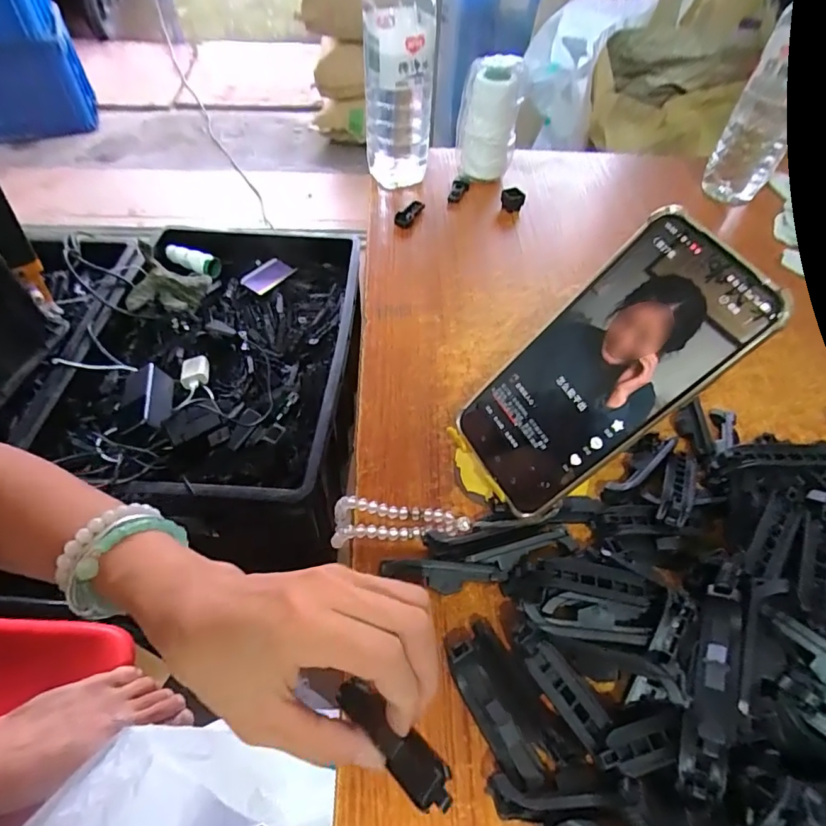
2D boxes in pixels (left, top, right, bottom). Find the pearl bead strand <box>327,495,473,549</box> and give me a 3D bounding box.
[{"bbox_3d":[-0.009,0.067,0.312,0.083,0.011,0.029,1,53,-1],"label":"pearl bead strand"}]

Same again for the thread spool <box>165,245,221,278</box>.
[{"bbox_3d":[-0.429,-0.295,0.967,0.118,0.036,0.046,26,56,16],"label":"thread spool"}]

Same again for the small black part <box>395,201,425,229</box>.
[{"bbox_3d":[-0.003,-0.208,0.520,0.013,0.016,0.043,27,56,17],"label":"small black part"}]

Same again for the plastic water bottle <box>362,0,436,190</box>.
[{"bbox_3d":[-0.014,-0.331,0.490,0.068,0.209,0.065,-2,53,-3],"label":"plastic water bottle"}]

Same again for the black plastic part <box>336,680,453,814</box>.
[{"bbox_3d":[-0.010,0.139,0.212,0.016,0.011,0.075,-37,21,-26],"label":"black plastic part"}]

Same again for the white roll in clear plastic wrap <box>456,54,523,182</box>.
[{"bbox_3d":[0.083,-0.321,0.547,0.064,0.118,0.049,6,53,3],"label":"white roll in clear plastic wrap"}]

